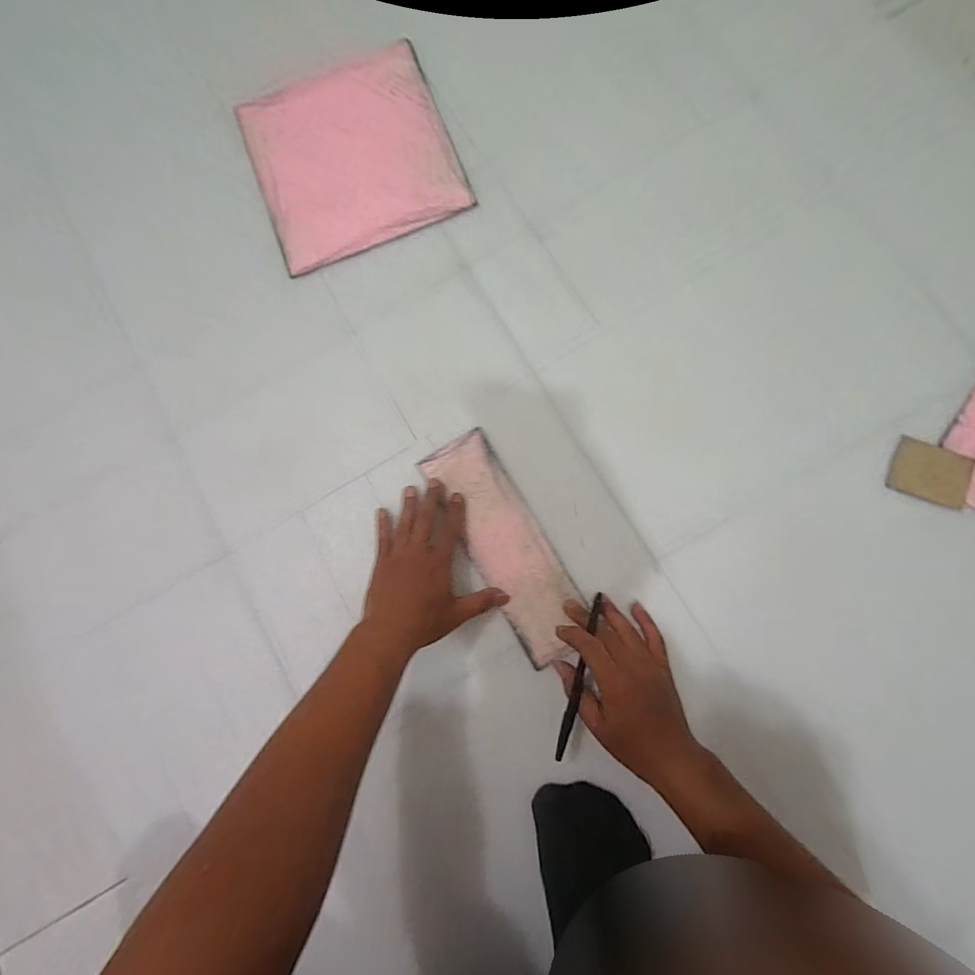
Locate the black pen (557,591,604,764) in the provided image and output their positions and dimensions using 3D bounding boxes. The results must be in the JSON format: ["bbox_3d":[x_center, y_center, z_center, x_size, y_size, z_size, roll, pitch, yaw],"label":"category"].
[{"bbox_3d":[0.085,0.172,0.404,0.011,0.006,0.150,16,79,7],"label":"black pen"}]

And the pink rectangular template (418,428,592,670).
[{"bbox_3d":[0.021,0.058,0.464,0.081,0.007,0.245,-31,82,-3],"label":"pink rectangular template"}]

